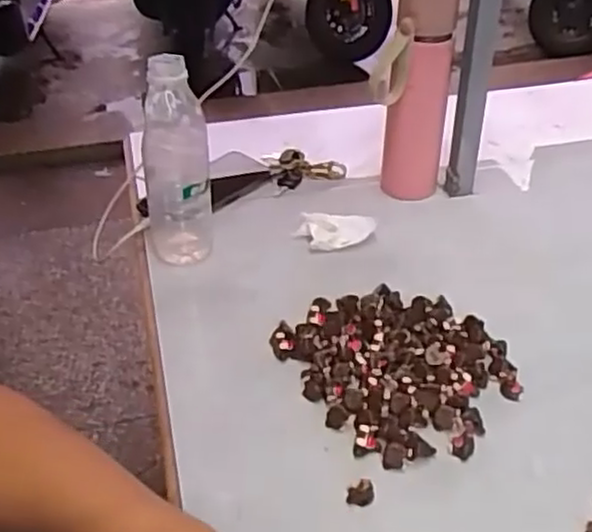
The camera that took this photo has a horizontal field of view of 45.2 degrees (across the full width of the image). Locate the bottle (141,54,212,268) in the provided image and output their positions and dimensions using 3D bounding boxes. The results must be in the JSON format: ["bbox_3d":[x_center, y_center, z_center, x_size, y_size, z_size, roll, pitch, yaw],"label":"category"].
[{"bbox_3d":[-0.125,-0.103,0.722,0.069,0.213,0.067,-12,39,-12],"label":"bottle"}]

